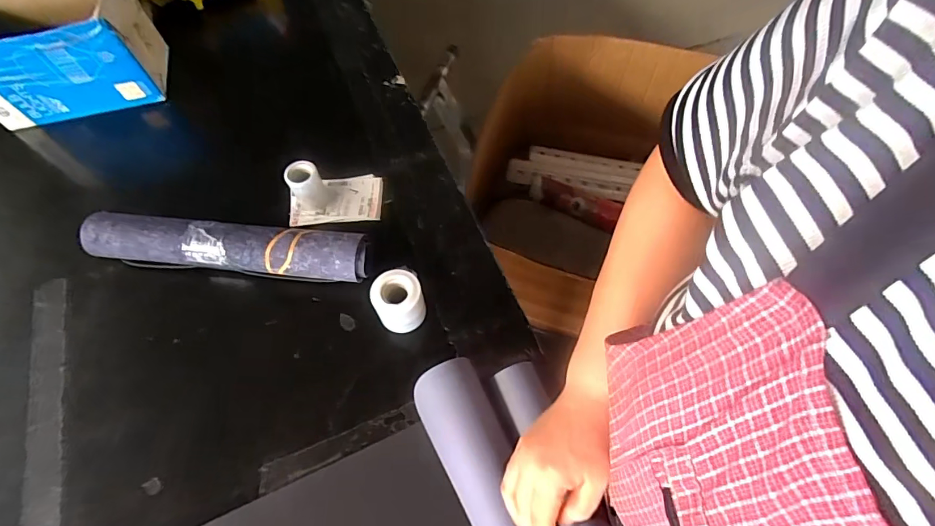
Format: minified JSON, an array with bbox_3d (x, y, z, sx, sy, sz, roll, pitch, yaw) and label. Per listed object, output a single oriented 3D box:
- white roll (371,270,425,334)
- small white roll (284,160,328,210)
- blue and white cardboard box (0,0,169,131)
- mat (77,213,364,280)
[{"bbox_3d":[-0.088,0.052,0.582,0.062,0.066,0.060,-1,60,2],"label":"white roll"},{"bbox_3d":[-0.244,-0.115,0.691,0.047,0.070,0.050,-1,60,2],"label":"small white roll"},{"bbox_3d":[-0.715,-0.372,0.796,0.290,0.157,0.195,-16,60,-7],"label":"blue and white cardboard box"},{"bbox_3d":[-0.334,-0.019,0.633,0.391,0.064,0.064,4,60,5],"label":"mat"}]

